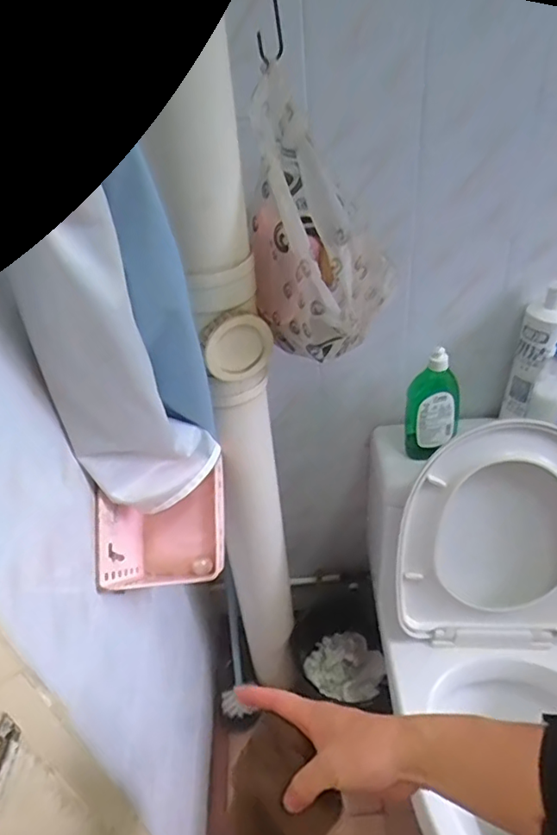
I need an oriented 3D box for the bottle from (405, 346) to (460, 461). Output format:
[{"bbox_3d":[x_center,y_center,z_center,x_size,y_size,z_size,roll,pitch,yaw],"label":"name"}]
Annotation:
[{"bbox_3d":[0.257,-0.019,0.939,0.085,0.204,0.050,7,41,16],"label":"bottle"}]

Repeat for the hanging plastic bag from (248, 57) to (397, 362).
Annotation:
[{"bbox_3d":[0.044,-0.219,0.666,0.167,0.302,0.184,0,40,8],"label":"hanging plastic bag"}]

